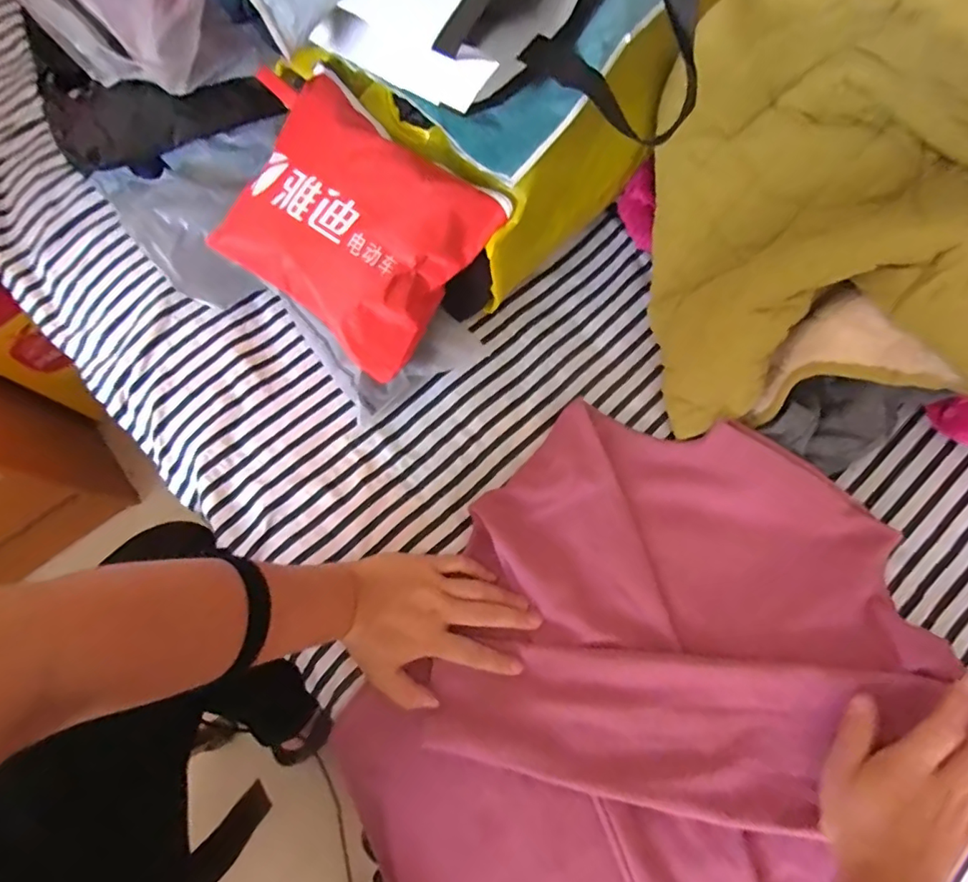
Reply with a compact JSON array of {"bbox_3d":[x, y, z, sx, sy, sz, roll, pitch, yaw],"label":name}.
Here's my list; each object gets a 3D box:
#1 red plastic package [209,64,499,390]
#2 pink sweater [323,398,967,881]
[{"bbox_3d":[-0.128,-0.202,0.494,0.230,0.068,0.196,35,98,-5],"label":"red plastic package"},{"bbox_3d":[0.123,0.247,0.441,0.405,0.053,0.560,32,74,11],"label":"pink sweater"}]

